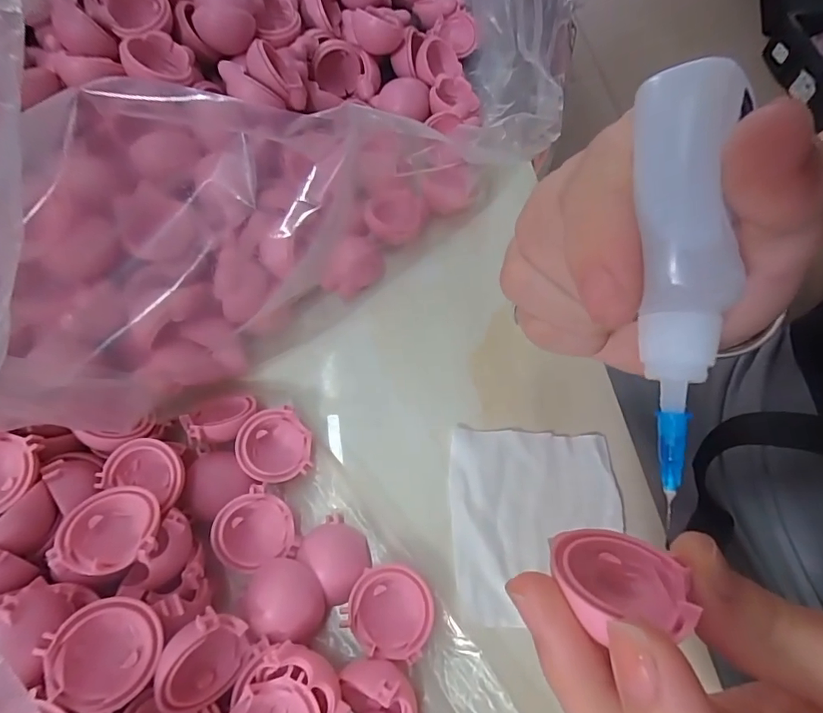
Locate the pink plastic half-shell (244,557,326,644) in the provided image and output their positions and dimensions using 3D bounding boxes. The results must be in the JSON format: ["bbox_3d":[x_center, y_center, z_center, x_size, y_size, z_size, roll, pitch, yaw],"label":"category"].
[{"bbox_3d":[-0.045,0.086,0.169,0.025,0.012,0.028,-29,67,-11],"label":"pink plastic half-shell"}]

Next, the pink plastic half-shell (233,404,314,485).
[{"bbox_3d":[-0.056,0.037,0.196,0.029,0.011,0.029,-11,62,-26],"label":"pink plastic half-shell"}]

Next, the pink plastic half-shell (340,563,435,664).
[{"bbox_3d":[-0.007,0.091,0.171,0.029,0.014,0.028,-1,65,2],"label":"pink plastic half-shell"}]

